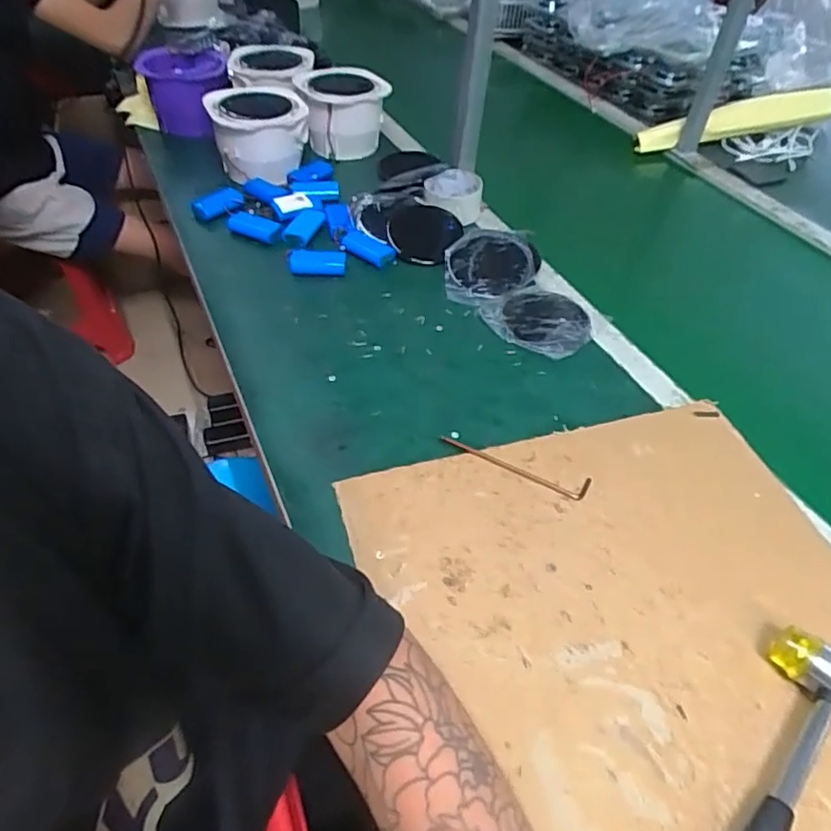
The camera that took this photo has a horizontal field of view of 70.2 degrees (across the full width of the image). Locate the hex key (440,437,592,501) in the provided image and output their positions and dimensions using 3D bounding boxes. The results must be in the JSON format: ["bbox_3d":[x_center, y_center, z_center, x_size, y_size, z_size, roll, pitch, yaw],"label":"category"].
[{"bbox_3d":[0.090,0.044,0.544,0.139,0.006,0.023,21,47,16],"label":"hex key"}]

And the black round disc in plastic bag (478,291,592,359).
[{"bbox_3d":[0.150,-0.110,0.697,0.121,0.012,0.112,2,48,-2],"label":"black round disc in plastic bag"}]

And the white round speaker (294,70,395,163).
[{"bbox_3d":[-0.116,-0.490,0.953,0.143,0.086,0.161,-5,48,-8],"label":"white round speaker"}]

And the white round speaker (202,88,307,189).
[{"bbox_3d":[-0.235,-0.423,0.888,0.138,0.089,0.142,2,48,-2],"label":"white round speaker"}]

